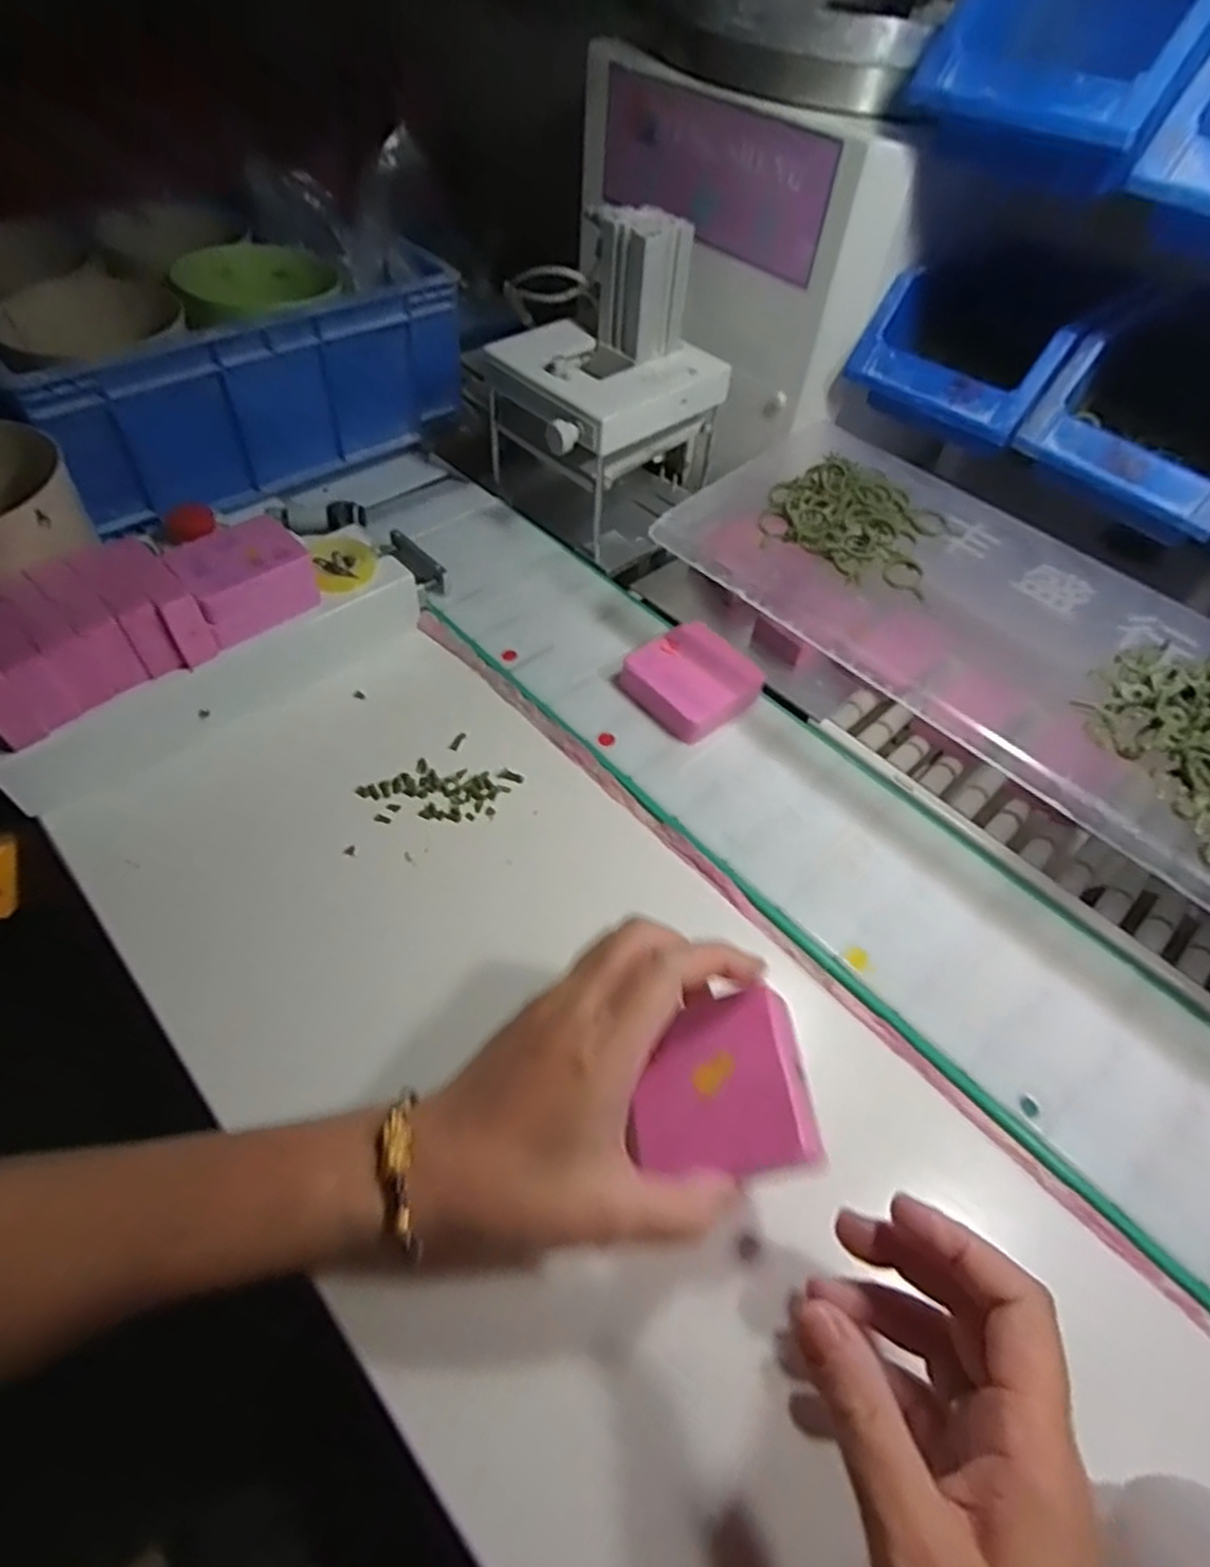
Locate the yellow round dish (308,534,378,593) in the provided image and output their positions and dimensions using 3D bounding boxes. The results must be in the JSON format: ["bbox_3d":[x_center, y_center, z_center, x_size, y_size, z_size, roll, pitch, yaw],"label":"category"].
[{"bbox_3d":[-0.168,-0.142,0.481,0.038,0.015,0.040,2,54,-3],"label":"yellow round dish"}]

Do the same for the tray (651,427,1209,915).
[{"bbox_3d":[0.295,-0.022,0.346,0.173,0.061,0.602,-34,63,-26],"label":"tray"}]

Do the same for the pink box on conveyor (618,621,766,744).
[{"bbox_3d":[0.055,-0.065,0.479,0.072,0.025,0.068,-36,64,-27],"label":"pink box on conveyor"}]

